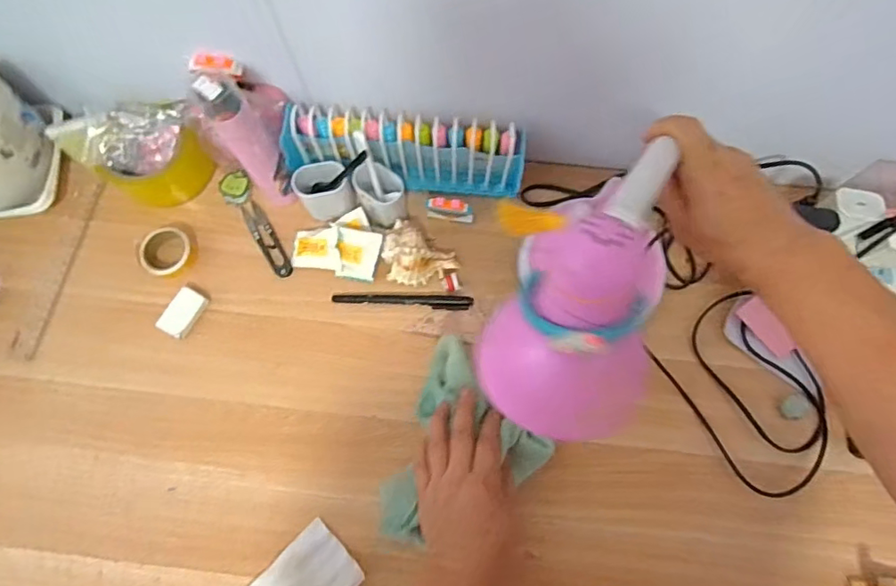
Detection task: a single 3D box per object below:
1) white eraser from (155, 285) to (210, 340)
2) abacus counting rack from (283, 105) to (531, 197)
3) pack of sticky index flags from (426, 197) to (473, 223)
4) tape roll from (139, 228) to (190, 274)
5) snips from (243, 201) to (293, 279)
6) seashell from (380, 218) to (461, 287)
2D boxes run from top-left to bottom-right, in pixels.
[{"bbox_3d":[-0.264,0.020,0.540,0.029,0.008,0.049,29,79,8],"label":"white eraser"},{"bbox_3d":[-0.041,-0.144,0.545,0.232,0.087,0.059,2,77,2],"label":"abacus counting rack"},{"bbox_3d":[0.002,-0.085,0.553,0.047,0.036,0.012,8,77,3],"label":"pack of sticky index flags"},{"bbox_3d":[-0.287,-0.043,0.550,0.049,0.014,0.050,0,76,1],"label":"tape roll"},{"bbox_3d":[-0.189,-0.056,0.567,0.021,0.004,0.091,-29,78,-6],"label":"snips"},{"bbox_3d":[-0.030,-0.042,0.541,0.069,0.039,0.068,-12,77,-2],"label":"seashell"}]

